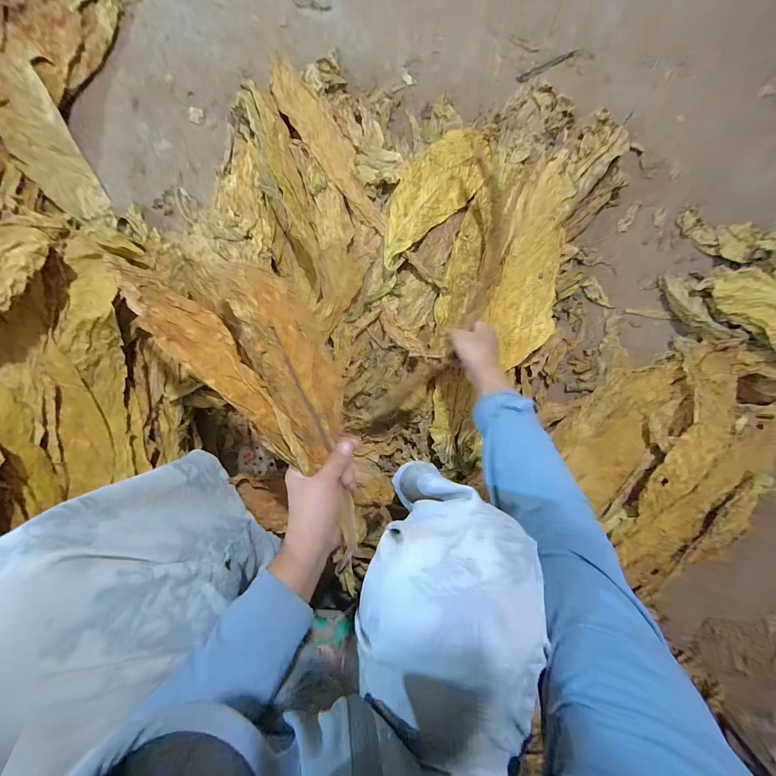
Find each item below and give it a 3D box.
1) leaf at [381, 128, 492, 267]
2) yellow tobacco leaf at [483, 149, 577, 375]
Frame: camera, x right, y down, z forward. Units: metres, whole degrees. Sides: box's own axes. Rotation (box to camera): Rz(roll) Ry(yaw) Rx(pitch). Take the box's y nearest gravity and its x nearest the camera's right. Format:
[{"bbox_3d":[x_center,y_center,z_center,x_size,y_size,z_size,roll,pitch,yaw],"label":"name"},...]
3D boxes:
[{"bbox_3d":[0.075,-0.337,0.568,0.113,0.022,0.317,36,74,-4],"label":"leaf"},{"bbox_3d":[0.261,-0.226,0.581,0.113,0.032,0.373,16,91,-3],"label":"yellow tobacco leaf"}]

